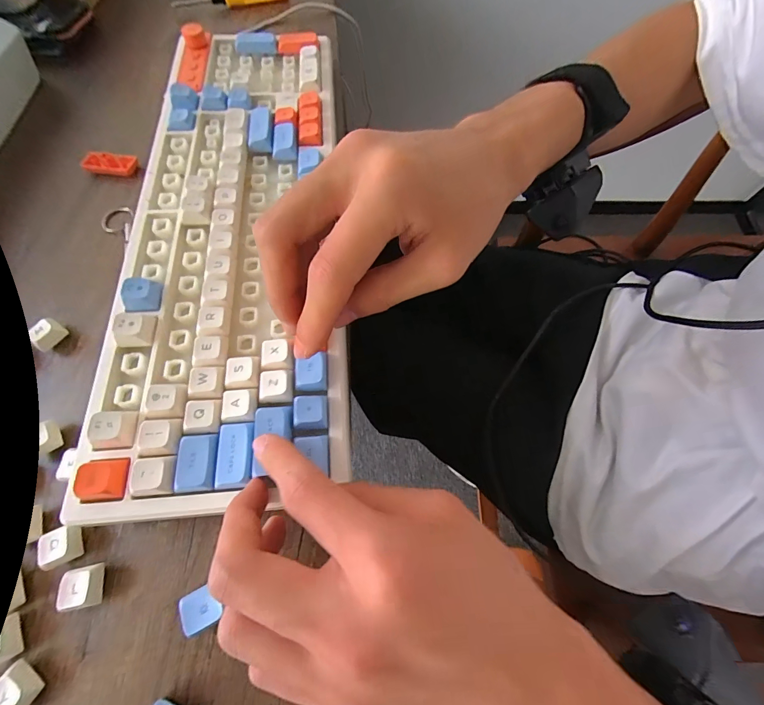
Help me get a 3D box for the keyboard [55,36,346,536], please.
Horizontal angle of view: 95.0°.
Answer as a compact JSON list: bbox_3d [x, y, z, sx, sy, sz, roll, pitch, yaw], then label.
[{"bbox_3d":[-0.115,-0.101,0.253,0.164,0.042,0.391,-5,67,-1],"label":"keyboard"}]

